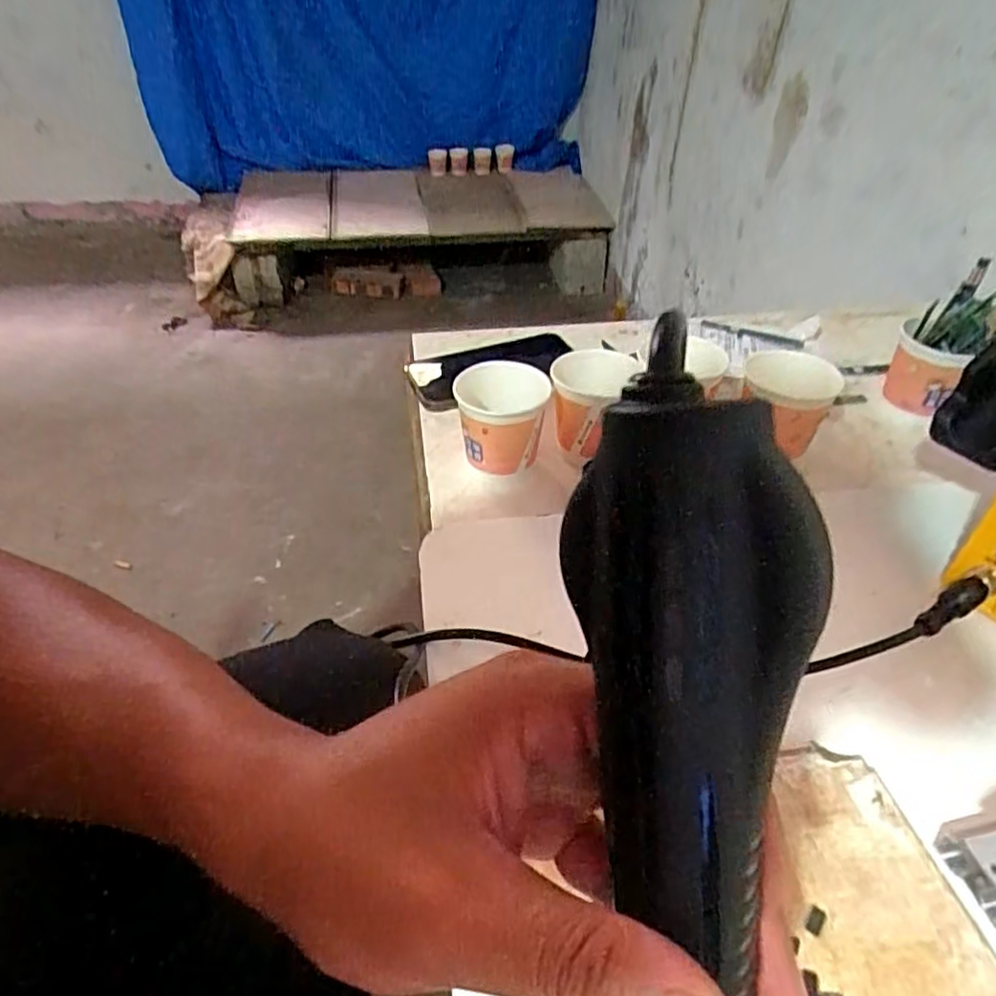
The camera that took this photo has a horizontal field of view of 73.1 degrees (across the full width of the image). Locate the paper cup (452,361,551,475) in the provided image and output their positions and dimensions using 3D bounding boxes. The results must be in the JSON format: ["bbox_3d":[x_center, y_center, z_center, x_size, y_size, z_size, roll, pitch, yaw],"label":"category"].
[{"bbox_3d":[-0.001,-0.060,0.500,0.066,0.070,0.057,-2,42,-6],"label":"paper cup"}]

